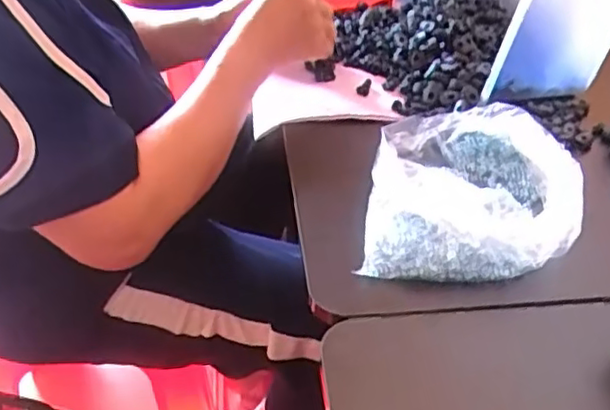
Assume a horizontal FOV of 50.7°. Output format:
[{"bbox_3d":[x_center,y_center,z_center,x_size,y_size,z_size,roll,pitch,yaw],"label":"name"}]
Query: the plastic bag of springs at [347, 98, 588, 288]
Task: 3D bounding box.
[{"bbox_3d":[0.151,-0.016,0.578,0.178,0.055,0.213,9,41,8],"label":"plastic bag of springs"}]

